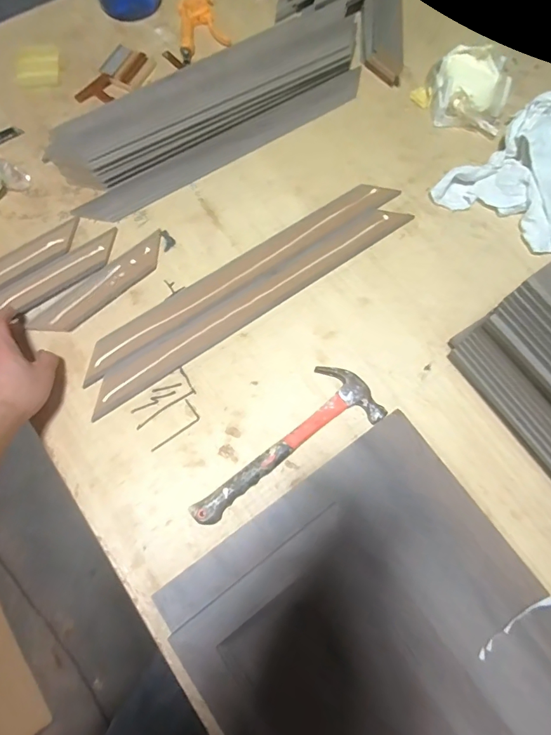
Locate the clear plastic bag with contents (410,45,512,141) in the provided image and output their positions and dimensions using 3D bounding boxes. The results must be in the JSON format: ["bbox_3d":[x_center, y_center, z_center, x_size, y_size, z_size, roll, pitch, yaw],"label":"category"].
[{"bbox_3d":[0.309,-0.461,0.693,0.146,0.077,0.120,19,73,3],"label":"clear plastic bag with contents"}]

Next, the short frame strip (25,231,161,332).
[{"bbox_3d":[-0.240,-0.112,0.595,0.209,0.010,0.054,-38,78,-12],"label":"short frame strip"}]

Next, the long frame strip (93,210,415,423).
[{"bbox_3d":[-0.021,-0.090,0.596,0.503,0.016,0.042,-33,76,-13],"label":"long frame strip"}]

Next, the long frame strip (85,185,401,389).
[{"bbox_3d":[-0.041,-0.139,0.607,0.500,0.012,0.049,-33,76,-13],"label":"long frame strip"}]

